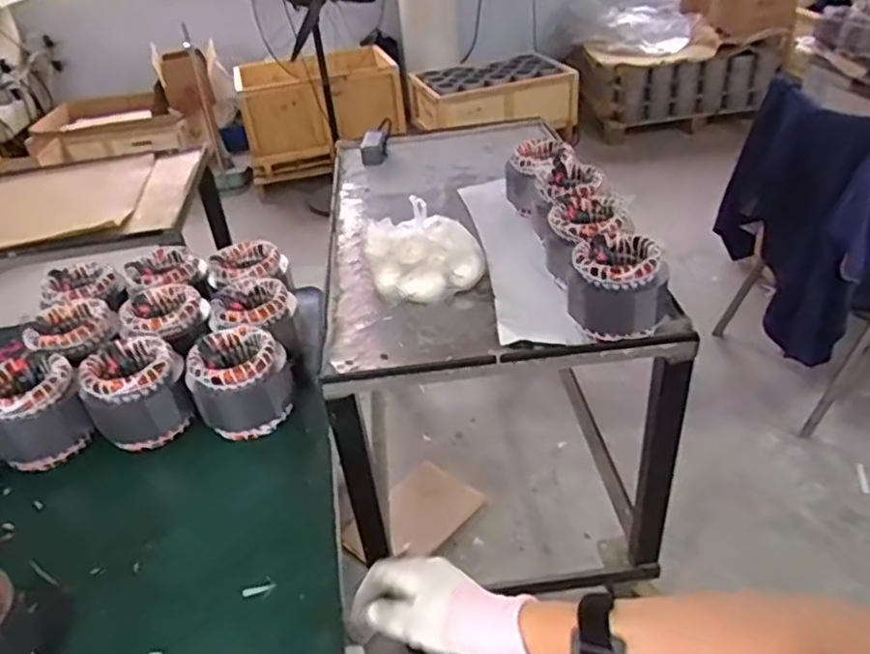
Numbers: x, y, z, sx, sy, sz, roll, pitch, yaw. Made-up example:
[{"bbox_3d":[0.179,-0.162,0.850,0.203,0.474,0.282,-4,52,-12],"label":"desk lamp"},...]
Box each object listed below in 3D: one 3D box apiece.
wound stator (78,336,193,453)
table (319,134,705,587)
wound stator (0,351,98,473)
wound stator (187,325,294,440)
[{"bbox_3d":[-0.457,0.104,1.002,0.144,0.127,0.119,-28,41,-28],"label":"wound stator"},{"bbox_3d":[0.090,0.039,1.535,0.601,0.752,0.929,-8,35,-4],"label":"table"},{"bbox_3d":[-0.601,0.130,0.984,0.139,0.131,0.129,-22,38,-22],"label":"wound stator"},{"bbox_3d":[-0.301,0.087,1.018,0.147,0.127,0.125,-15,36,-13],"label":"wound stator"}]

